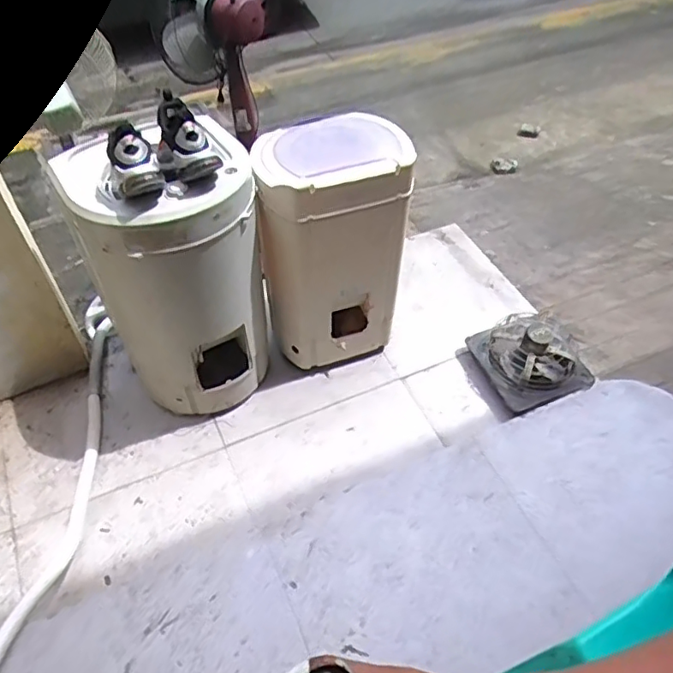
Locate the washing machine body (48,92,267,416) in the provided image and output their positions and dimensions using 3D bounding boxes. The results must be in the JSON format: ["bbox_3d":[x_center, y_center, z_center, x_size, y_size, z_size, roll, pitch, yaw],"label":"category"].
[{"bbox_3d":[-0.436,-0.176,1.593,0.466,0.849,0.355,-9,52,-9],"label":"washing machine body"}]

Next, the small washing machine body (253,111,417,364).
[{"bbox_3d":[-0.018,-0.271,1.788,0.400,0.704,0.362,-7,52,-8],"label":"small washing machine body"}]

